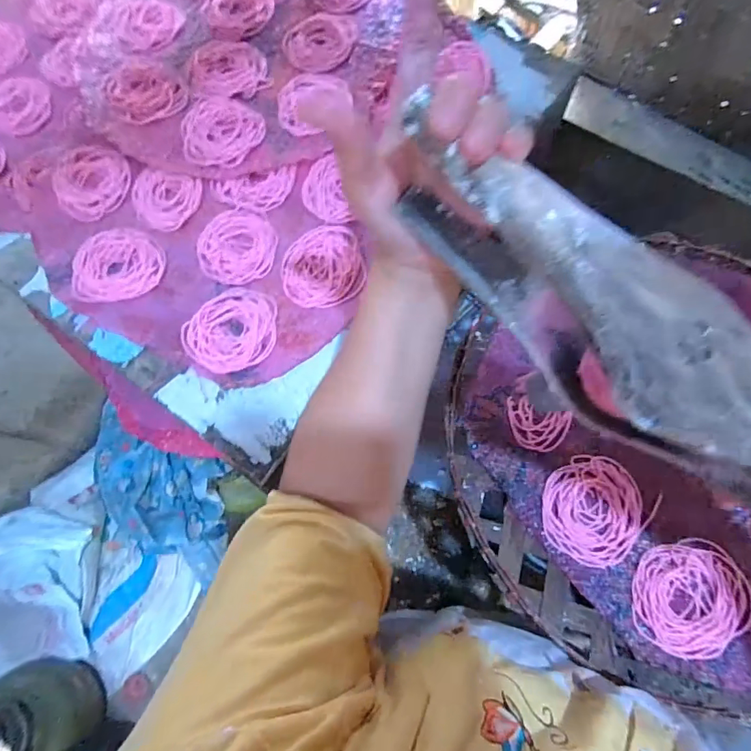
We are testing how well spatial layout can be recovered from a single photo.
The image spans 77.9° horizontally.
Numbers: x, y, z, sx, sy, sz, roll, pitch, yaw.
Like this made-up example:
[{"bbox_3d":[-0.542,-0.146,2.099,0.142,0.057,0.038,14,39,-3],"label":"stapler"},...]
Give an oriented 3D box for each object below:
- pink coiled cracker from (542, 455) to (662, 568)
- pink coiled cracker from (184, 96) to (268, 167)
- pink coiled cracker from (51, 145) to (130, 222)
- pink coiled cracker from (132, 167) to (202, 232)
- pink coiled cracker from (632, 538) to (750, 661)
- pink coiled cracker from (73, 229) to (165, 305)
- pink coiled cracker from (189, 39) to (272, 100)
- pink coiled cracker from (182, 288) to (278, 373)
[{"bbox_3d":[0.175,0.107,0.370,0.077,0.004,0.082,0,71,1],"label":"pink coiled cracker"},{"bbox_3d":[-0.149,-0.240,0.456,0.077,0.011,0.076,0,71,1],"label":"pink coiled cracker"},{"bbox_3d":[-0.272,-0.189,0.445,0.068,0.006,0.077,-31,73,-9],"label":"pink coiled cracker"},{"bbox_3d":[-0.200,-0.166,0.439,0.063,0.007,0.064,0,71,1],"label":"pink coiled cracker"},{"bbox_3d":[0.238,0.167,0.348,0.090,0.006,0.076,-10,71,-2],"label":"pink coiled cracker"},{"bbox_3d":[-0.230,-0.102,0.414,0.078,0.006,0.076,0,71,1],"label":"pink coiled cracker"},{"bbox_3d":[-0.149,-0.316,0.478,0.082,0.004,0.075,0,71,1],"label":"pink coiled cracker"},{"bbox_3d":[-0.123,-0.039,0.392,0.076,0.004,0.073,0,71,1],"label":"pink coiled cracker"}]

